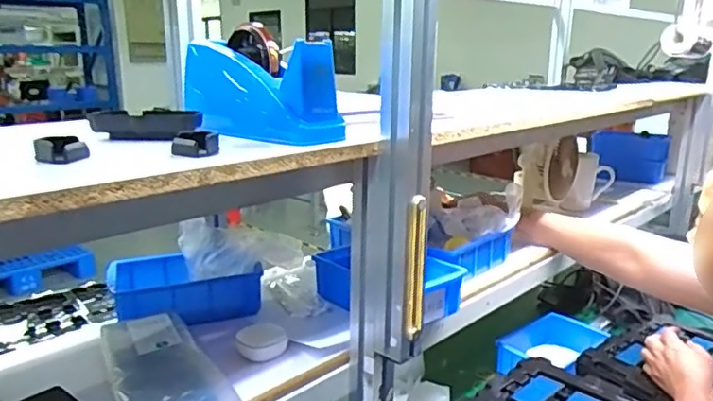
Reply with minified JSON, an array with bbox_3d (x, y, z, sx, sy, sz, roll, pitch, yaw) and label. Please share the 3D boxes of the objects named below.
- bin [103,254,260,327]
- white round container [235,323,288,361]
[{"bbox_3d":[-0.248,0.123,0.843,0.179,0.060,0.141,-9,17,-29],"label":"bin"},{"bbox_3d":[-0.114,0.169,0.709,0.052,0.025,0.051,-1,14,0],"label":"white round container"}]

